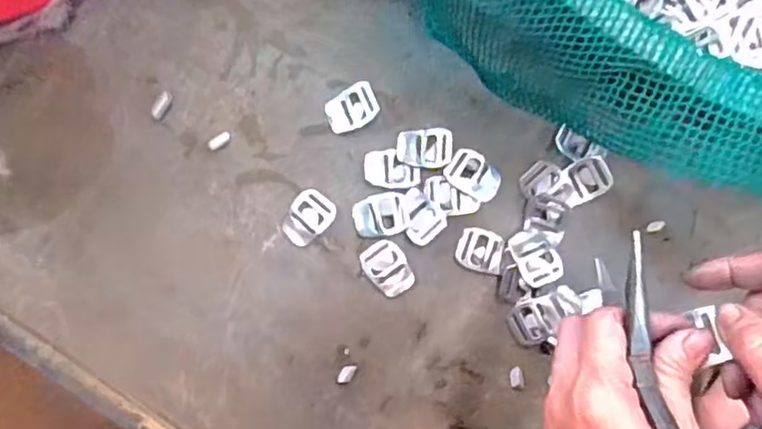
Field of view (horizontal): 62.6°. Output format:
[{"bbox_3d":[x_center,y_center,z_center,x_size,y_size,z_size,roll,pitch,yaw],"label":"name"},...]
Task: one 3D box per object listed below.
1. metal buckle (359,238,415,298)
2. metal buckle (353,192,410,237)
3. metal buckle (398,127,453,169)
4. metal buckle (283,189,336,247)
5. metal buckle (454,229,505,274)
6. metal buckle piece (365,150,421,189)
[{"bbox_3d":[0.006,0.038,0.444,0.028,0.005,0.039,-34,86,3],"label":"metal buckle"},{"bbox_3d":[0.000,0.001,0.447,0.039,0.004,0.029,-6,87,4],"label":"metal buckle"},{"bbox_3d":[0.031,-0.047,0.446,0.039,0.009,0.028,-4,87,4],"label":"metal buckle"},{"bbox_3d":[-0.053,0.002,0.450,0.027,0.004,0.041,41,91,5],"label":"metal buckle"},{"bbox_3d":[0.070,0.025,0.440,0.031,0.004,0.027,19,89,5],"label":"metal buckle"},{"bbox_3d":[0.008,-0.032,0.447,0.038,0.004,0.028,-1,88,5],"label":"metal buckle piece"}]

